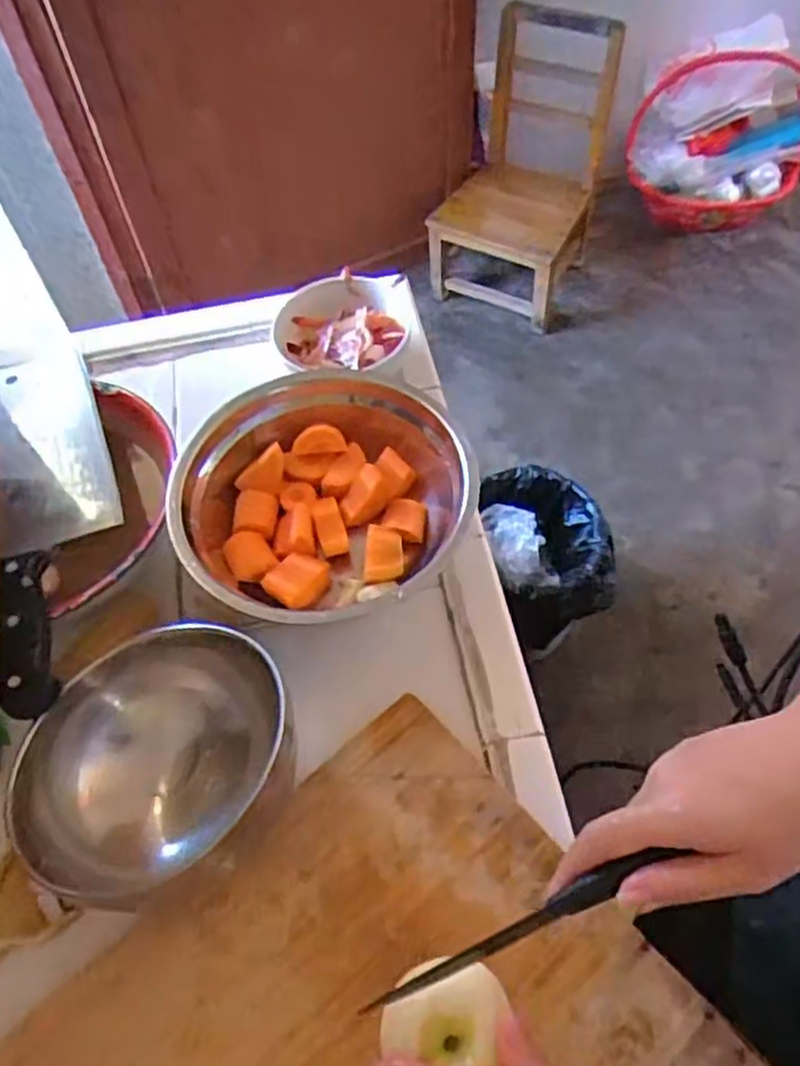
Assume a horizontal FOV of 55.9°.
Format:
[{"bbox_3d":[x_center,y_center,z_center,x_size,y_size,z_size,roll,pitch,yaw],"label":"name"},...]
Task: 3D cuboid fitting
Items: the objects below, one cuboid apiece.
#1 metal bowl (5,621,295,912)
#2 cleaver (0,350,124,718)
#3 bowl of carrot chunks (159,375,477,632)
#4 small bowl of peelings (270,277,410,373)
[{"bbox_3d":[-0.136,0.132,0.433,0.120,0.061,0.152,28,62,19],"label":"metal bowl"},{"bbox_3d":[-0.240,-0.025,0.522,0.083,0.027,0.303,-16,58,-8],"label":"cleaver"},{"bbox_3d":[-0.061,-0.022,0.550,0.205,0.073,0.209,-1,57,2],"label":"bowl of carrot chunks"},{"bbox_3d":[-0.049,-0.173,0.634,0.110,0.042,0.114,-1,57,2],"label":"small bowl of peelings"}]

